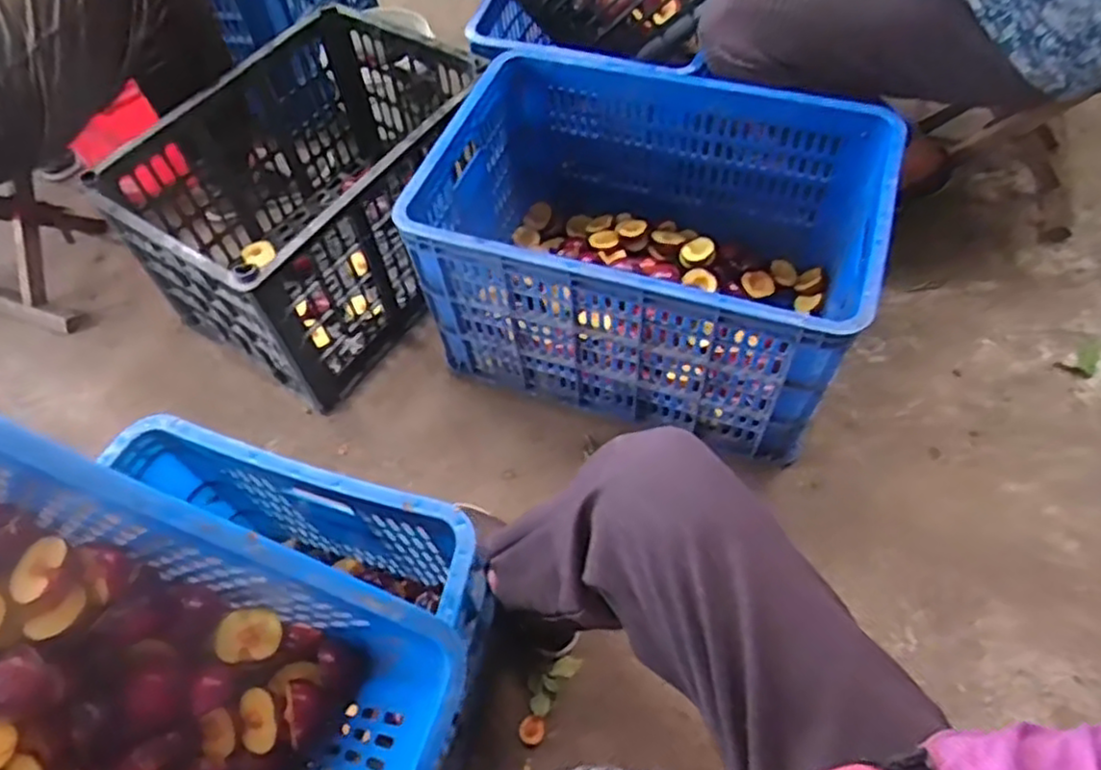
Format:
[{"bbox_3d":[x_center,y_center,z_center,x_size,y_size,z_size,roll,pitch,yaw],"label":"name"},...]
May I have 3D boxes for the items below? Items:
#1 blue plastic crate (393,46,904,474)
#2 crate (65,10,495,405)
[{"bbox_3d":[0.131,-0.196,0.950,0.531,0.294,0.378,18,61,13],"label":"blue plastic crate"},{"bbox_3d":[-0.346,-0.286,1.068,0.358,0.278,0.486,29,64,19],"label":"crate"}]

